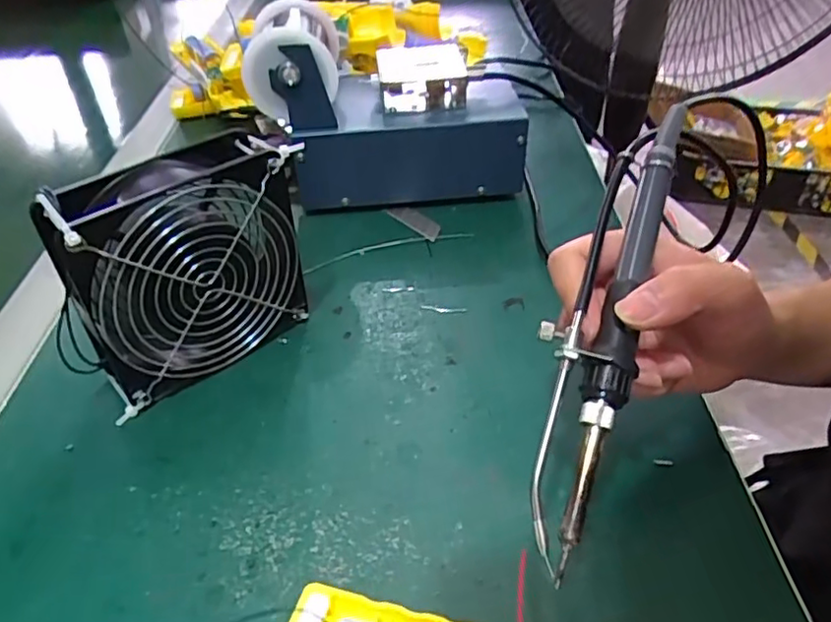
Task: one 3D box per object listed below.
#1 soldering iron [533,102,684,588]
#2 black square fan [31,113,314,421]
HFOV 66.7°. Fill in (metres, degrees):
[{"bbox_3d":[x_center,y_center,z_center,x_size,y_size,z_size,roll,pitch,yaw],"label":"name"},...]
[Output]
[{"bbox_3d":[0.076,-0.003,0.259,0.034,0.016,0.208,14,70,18],"label":"soldering iron"},{"bbox_3d":[-0.127,-0.025,0.356,0.126,0.125,0.046,-33,49,-32],"label":"black square fan"}]

